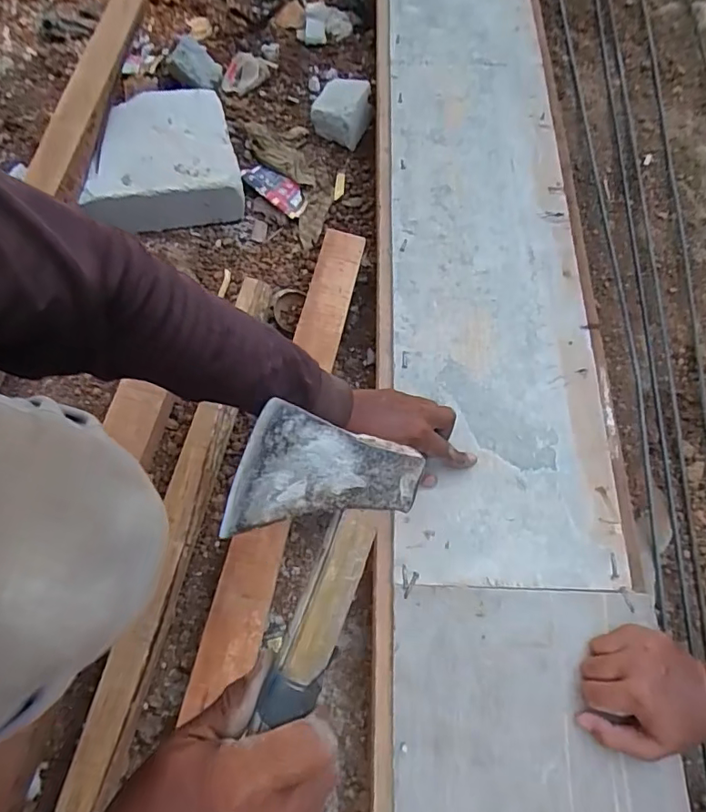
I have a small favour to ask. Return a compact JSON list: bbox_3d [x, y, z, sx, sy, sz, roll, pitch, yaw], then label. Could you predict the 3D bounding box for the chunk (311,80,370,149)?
[{"bbox_3d":[-0.020,-0.494,0.882,0.100,0.055,0.123,4,67,-1],"label":"chunk"}]

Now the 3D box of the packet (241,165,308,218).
[{"bbox_3d":[-0.119,-0.340,0.834,0.120,0.015,0.056,38,71,12],"label":"packet"}]

